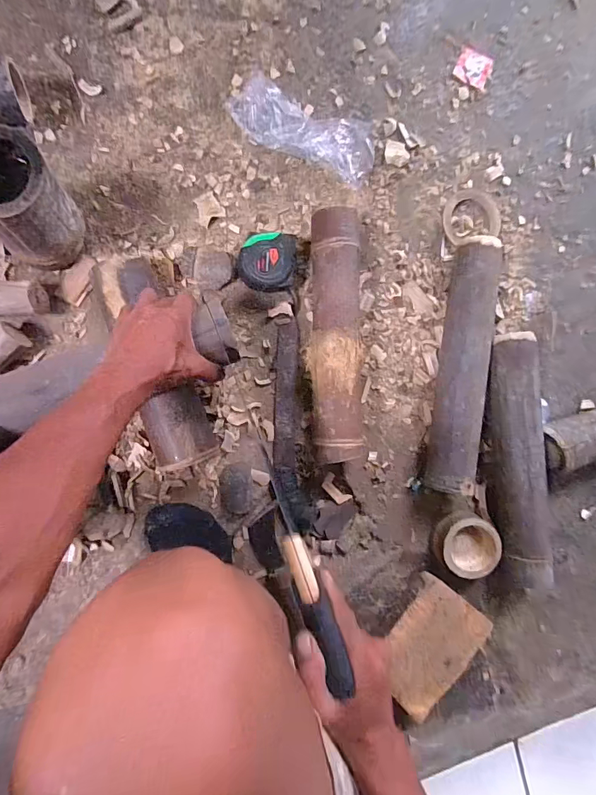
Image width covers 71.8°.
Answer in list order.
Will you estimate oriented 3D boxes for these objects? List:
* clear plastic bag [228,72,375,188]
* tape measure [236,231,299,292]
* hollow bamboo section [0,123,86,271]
[{"bbox_3d":[0.014,-0.397,0.597,0.210,0.034,0.093,21,86,-7],"label":"clear plastic bag"},{"bbox_3d":[-0.043,-0.189,0.584,0.079,0.045,0.075,0,89,-8],"label":"tape measure"},{"bbox_3d":[-0.317,-0.225,0.486,0.096,0.146,0.100,0,89,-8],"label":"hollow bamboo section"}]

